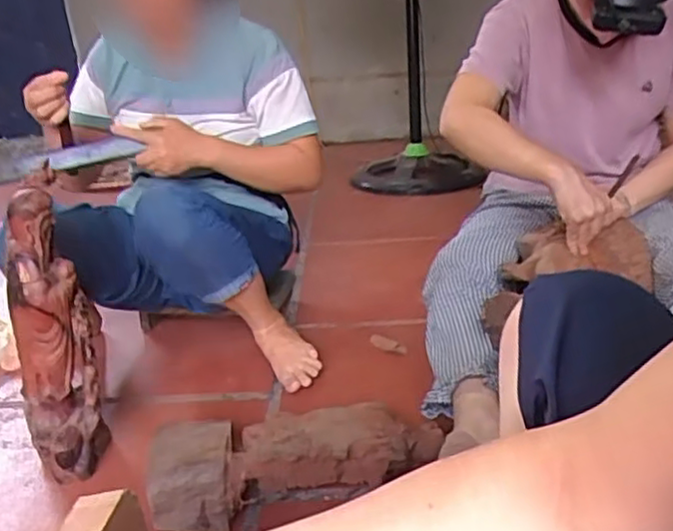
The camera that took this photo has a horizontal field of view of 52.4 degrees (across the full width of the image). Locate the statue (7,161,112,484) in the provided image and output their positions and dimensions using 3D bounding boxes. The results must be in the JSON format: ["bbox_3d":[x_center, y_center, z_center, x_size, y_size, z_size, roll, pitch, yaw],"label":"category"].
[{"bbox_3d":[-0.384,0.100,0.937,0.105,0.410,0.111,-13,23,-25],"label":"statue"}]

